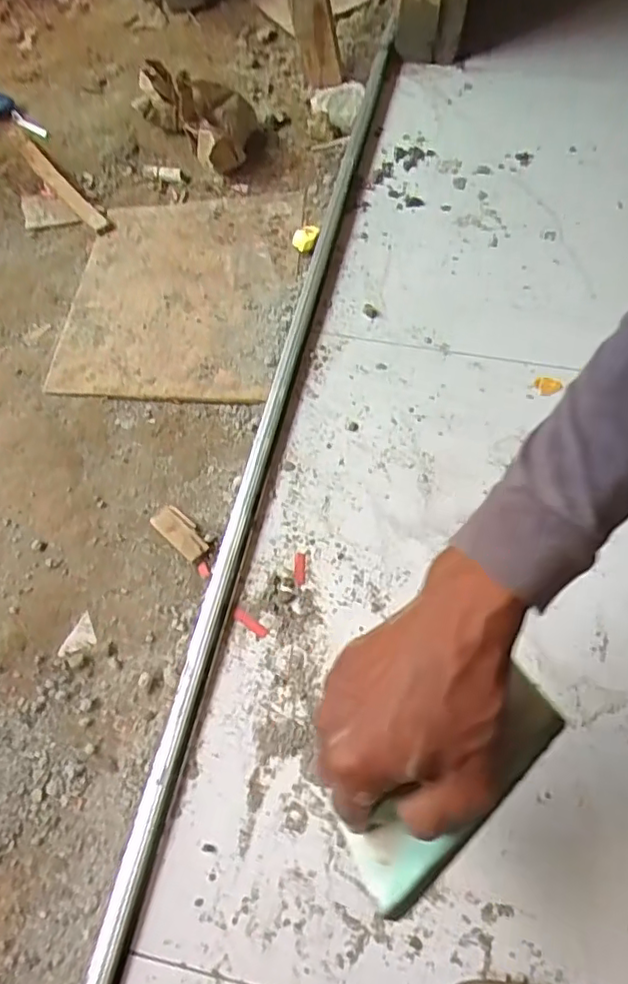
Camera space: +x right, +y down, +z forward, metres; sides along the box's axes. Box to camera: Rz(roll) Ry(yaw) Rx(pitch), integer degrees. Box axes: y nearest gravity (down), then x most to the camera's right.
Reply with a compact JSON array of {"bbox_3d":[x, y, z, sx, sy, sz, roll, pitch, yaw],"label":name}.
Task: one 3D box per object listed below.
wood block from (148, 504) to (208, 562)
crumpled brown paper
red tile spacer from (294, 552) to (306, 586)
[{"bbox_3d":[-0.143,0.043,0.655,0.072,0.010,0.032,38,68,20],"label":"wood block"},{"bbox_3d":[-0.179,-0.578,0.925,0.087,0.102,0.208,-41,68,-19],"label":"crumpled brown paper"},{"bbox_3d":[-0.013,0.071,0.562,0.010,0.004,0.031,1,61,2],"label":"red tile spacer"}]

